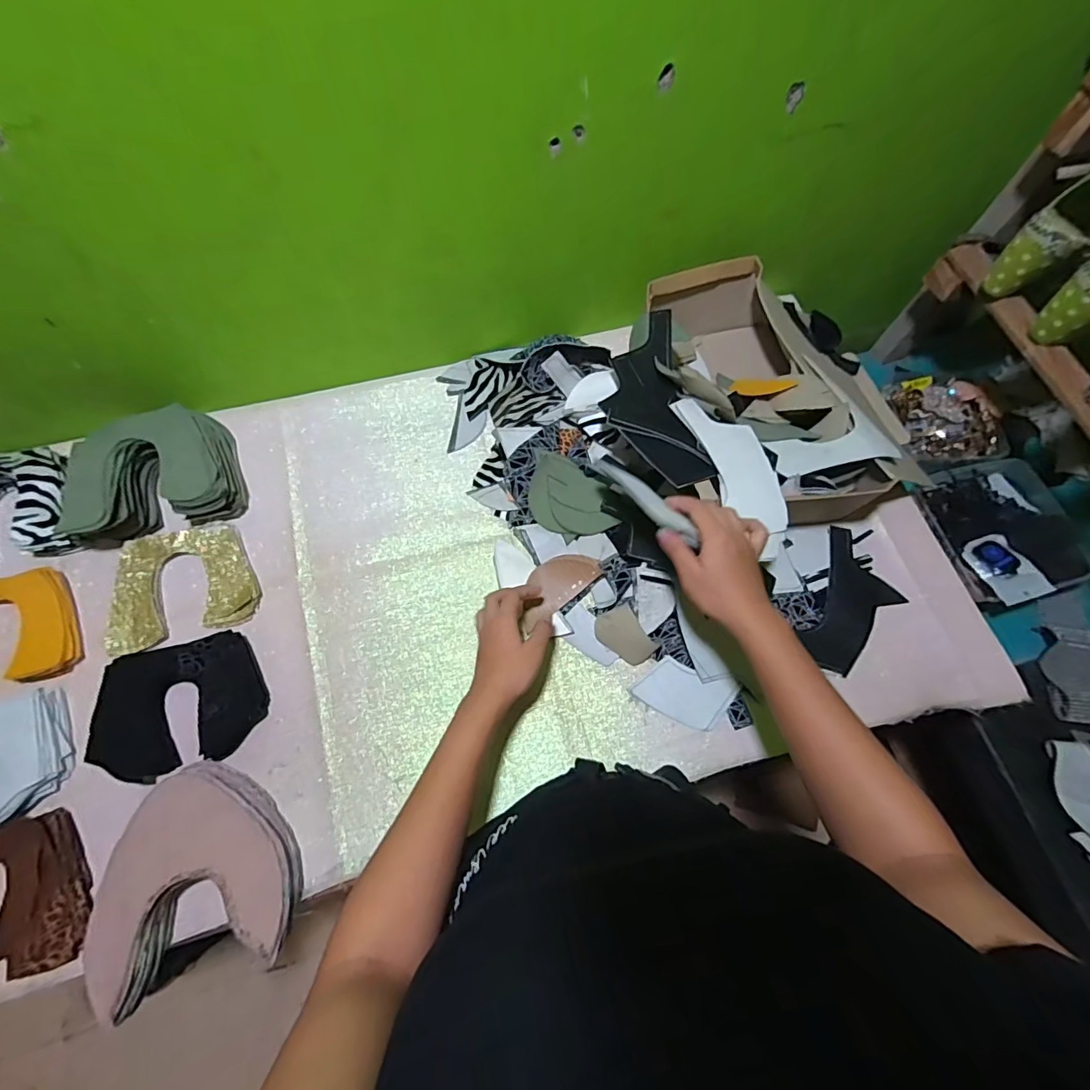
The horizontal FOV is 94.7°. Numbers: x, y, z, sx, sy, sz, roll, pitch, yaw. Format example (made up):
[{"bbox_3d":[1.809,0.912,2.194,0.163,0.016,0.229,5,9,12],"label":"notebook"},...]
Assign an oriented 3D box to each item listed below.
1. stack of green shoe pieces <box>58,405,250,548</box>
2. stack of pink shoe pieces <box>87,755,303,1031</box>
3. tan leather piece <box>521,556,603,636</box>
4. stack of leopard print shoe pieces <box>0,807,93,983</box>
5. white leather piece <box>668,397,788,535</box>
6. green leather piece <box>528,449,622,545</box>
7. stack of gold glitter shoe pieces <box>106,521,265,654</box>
[{"bbox_3d":[-0.474,-0.081,0.602,0.179,0.068,0.149,-22,71,-8],"label":"stack of green shoe pieces"},{"bbox_3d":[-0.323,0.300,0.469,0.165,0.059,0.170,-15,71,-6],"label":"stack of pink shoe pieces"},{"bbox_3d":[0.010,0.047,0.589,0.109,0.008,0.053,-40,86,-3],"label":"tan leather piece"},{"bbox_3d":[-0.515,0.334,0.460,0.161,0.029,0.130,-17,71,-6],"label":"stack of leopard print shoe pieces"},{"bbox_3d":[0.202,-0.091,0.531,0.061,0.008,0.169,-23,75,-3],"label":"white leather piece"},{"bbox_3d":[0.026,-0.062,0.614,0.088,0.007,0.116,-21,78,4],"label":"green leather piece"},{"bbox_3d":[-0.419,0.044,0.583,0.151,0.023,0.131,-16,71,-6],"label":"stack of gold glitter shoe pieces"}]

